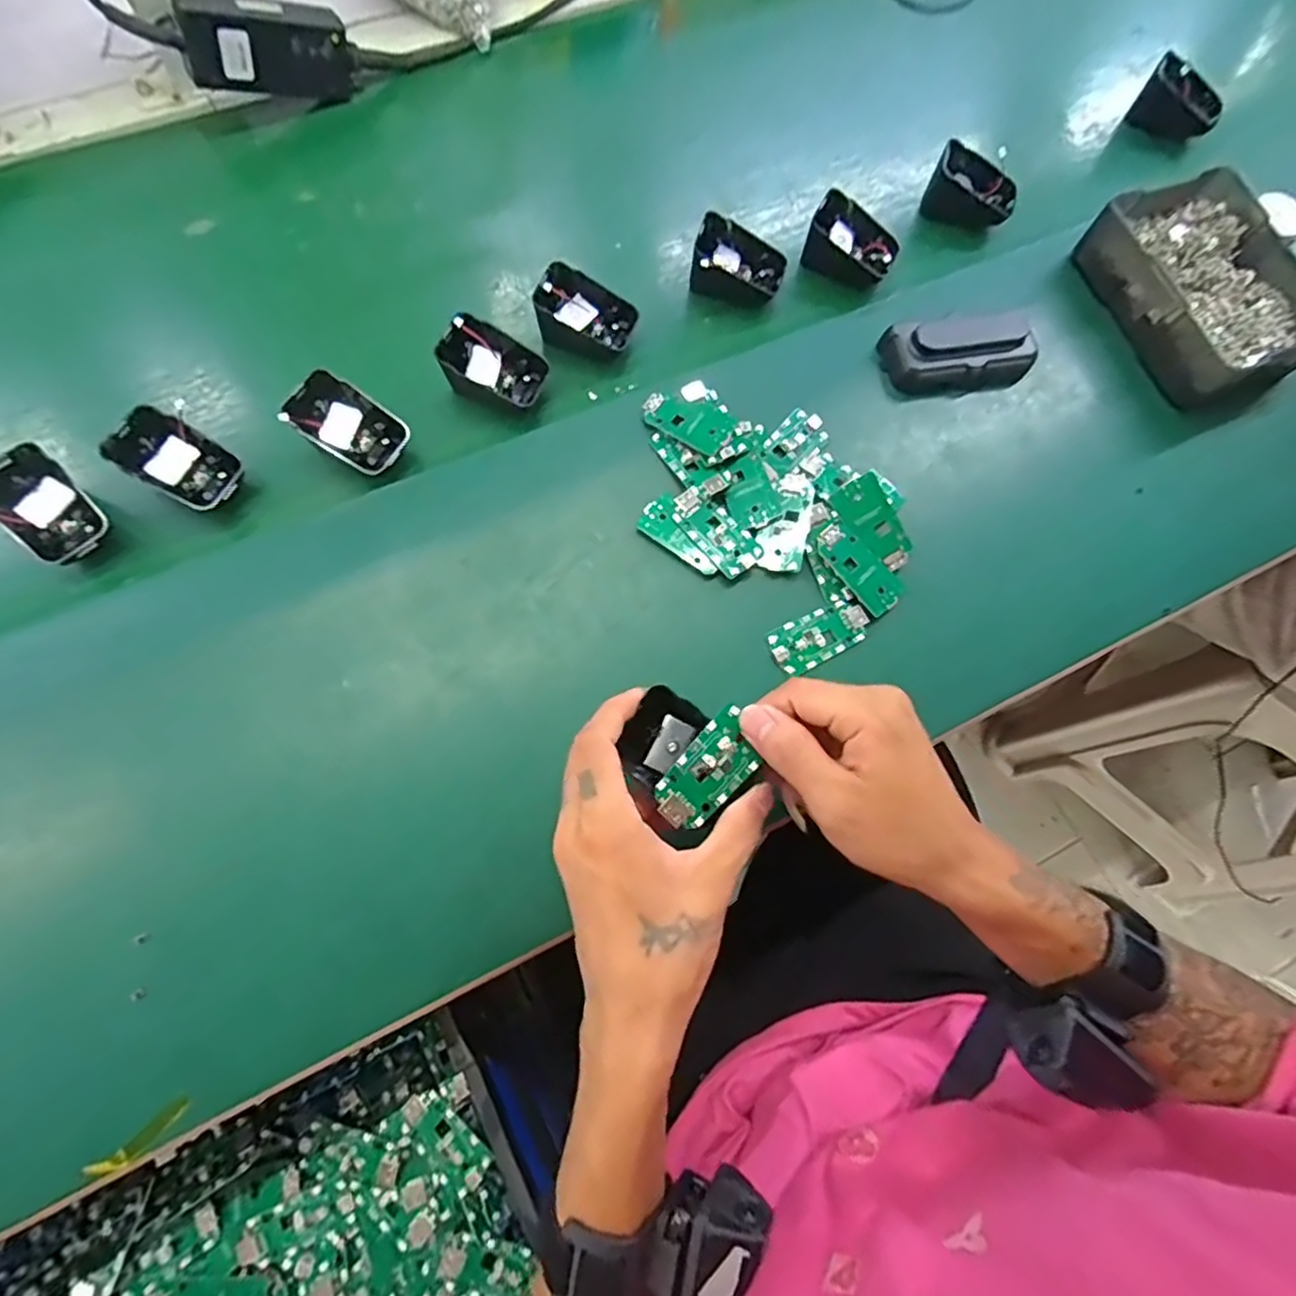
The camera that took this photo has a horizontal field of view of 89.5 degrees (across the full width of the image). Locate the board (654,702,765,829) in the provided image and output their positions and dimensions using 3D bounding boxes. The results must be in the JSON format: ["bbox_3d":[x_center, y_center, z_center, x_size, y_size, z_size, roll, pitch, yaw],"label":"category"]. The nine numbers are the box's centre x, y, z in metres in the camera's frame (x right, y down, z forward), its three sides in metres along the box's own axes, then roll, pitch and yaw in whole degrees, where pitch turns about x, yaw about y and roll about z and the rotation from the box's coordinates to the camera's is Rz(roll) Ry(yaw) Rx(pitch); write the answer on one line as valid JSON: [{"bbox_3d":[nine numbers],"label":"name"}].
[{"bbox_3d":[0.030,0.059,0.317,0.060,0.004,0.032,-44,89,-7],"label":"board"}]

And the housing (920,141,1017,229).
[{"bbox_3d":[0.257,-0.362,0.515,0.066,0.030,0.038,26,73,6],"label":"housing"}]

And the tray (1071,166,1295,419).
[{"bbox_3d":[0.411,-0.264,0.484,0.130,0.047,0.171,-26,76,-10],"label":"tray"}]

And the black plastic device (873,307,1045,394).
[{"bbox_3d":[0.224,-0.214,0.465,0.108,0.033,0.054,-14,74,-7],"label":"black plastic device"}]

